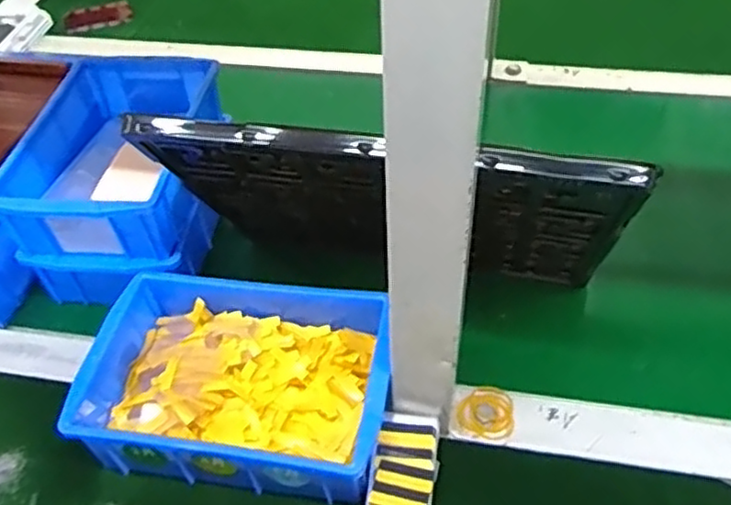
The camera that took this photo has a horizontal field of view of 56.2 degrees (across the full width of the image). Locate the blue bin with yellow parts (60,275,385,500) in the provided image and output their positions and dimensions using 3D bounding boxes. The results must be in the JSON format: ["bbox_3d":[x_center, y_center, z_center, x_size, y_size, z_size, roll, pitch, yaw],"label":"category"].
[{"bbox_3d":[-0.082,0.090,0.471,0.200,0.068,0.139,6,48,9],"label":"blue bin with yellow parts"}]

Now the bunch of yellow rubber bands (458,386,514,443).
[{"bbox_3d":[0.085,0.113,0.482,0.038,0.007,0.041,5,47,9],"label":"bunch of yellow rubber bands"}]

